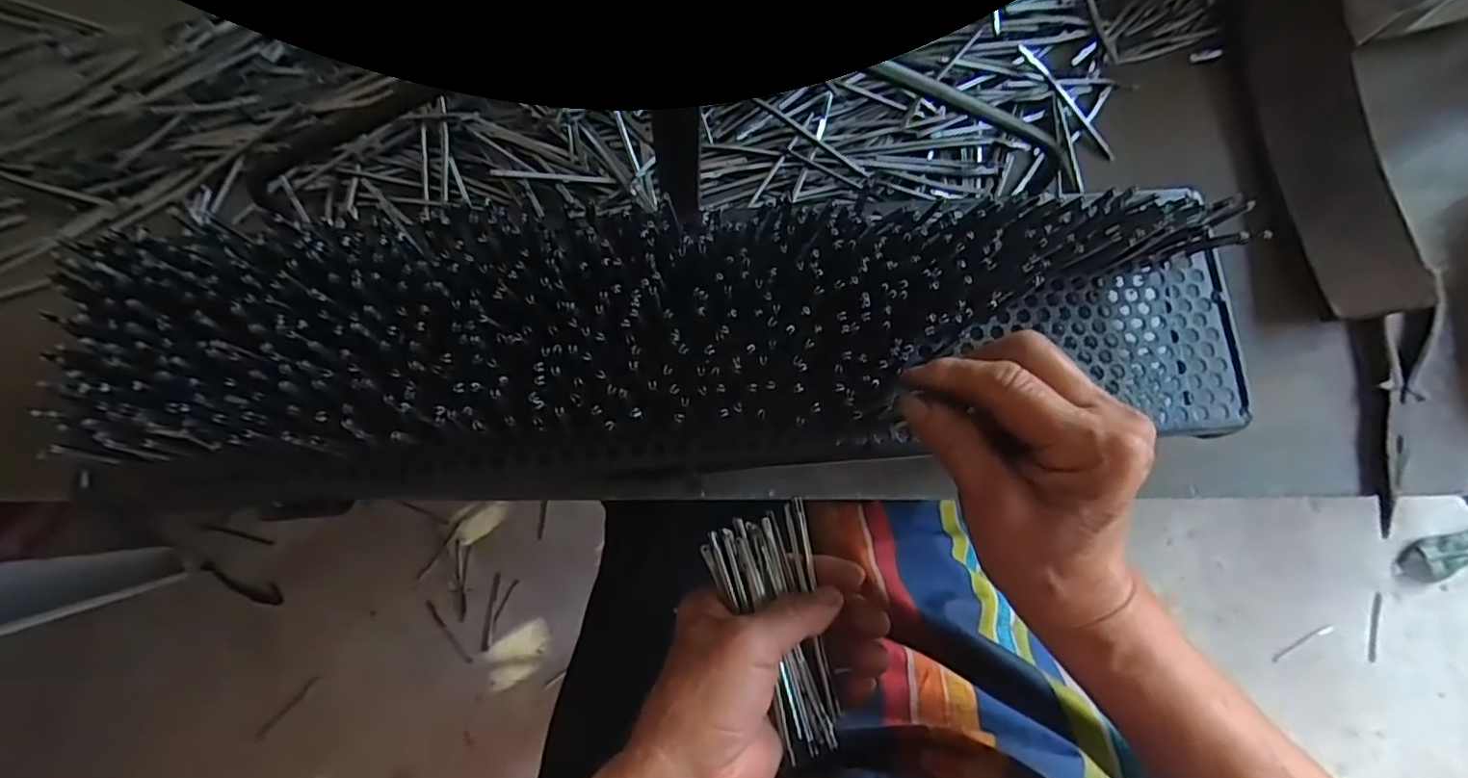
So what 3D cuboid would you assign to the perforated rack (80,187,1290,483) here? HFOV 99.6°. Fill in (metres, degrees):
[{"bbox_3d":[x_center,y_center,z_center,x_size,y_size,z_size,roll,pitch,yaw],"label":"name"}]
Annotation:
[{"bbox_3d":[-0.006,-0.026,0.308,0.577,0.053,0.133,-4,86,-7],"label":"perforated rack"}]

